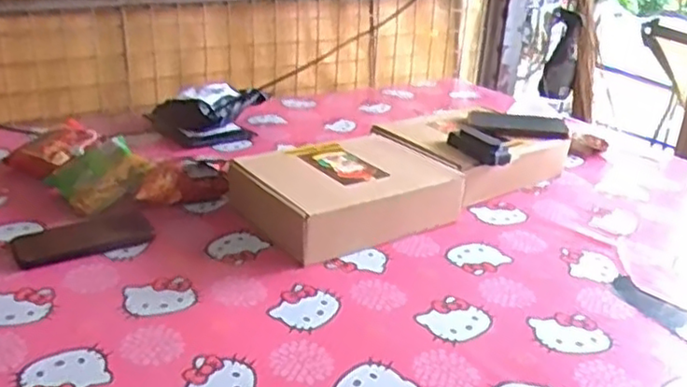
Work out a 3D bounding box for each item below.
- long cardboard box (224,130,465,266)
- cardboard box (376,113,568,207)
[{"bbox_3d":[-0.002,-0.002,0.979,0.274,0.079,0.214,-16,30,-35],"label":"long cardboard box"},{"bbox_3d":[0.205,-0.064,1.145,0.270,0.083,0.212,-17,31,-37],"label":"cardboard box"}]

